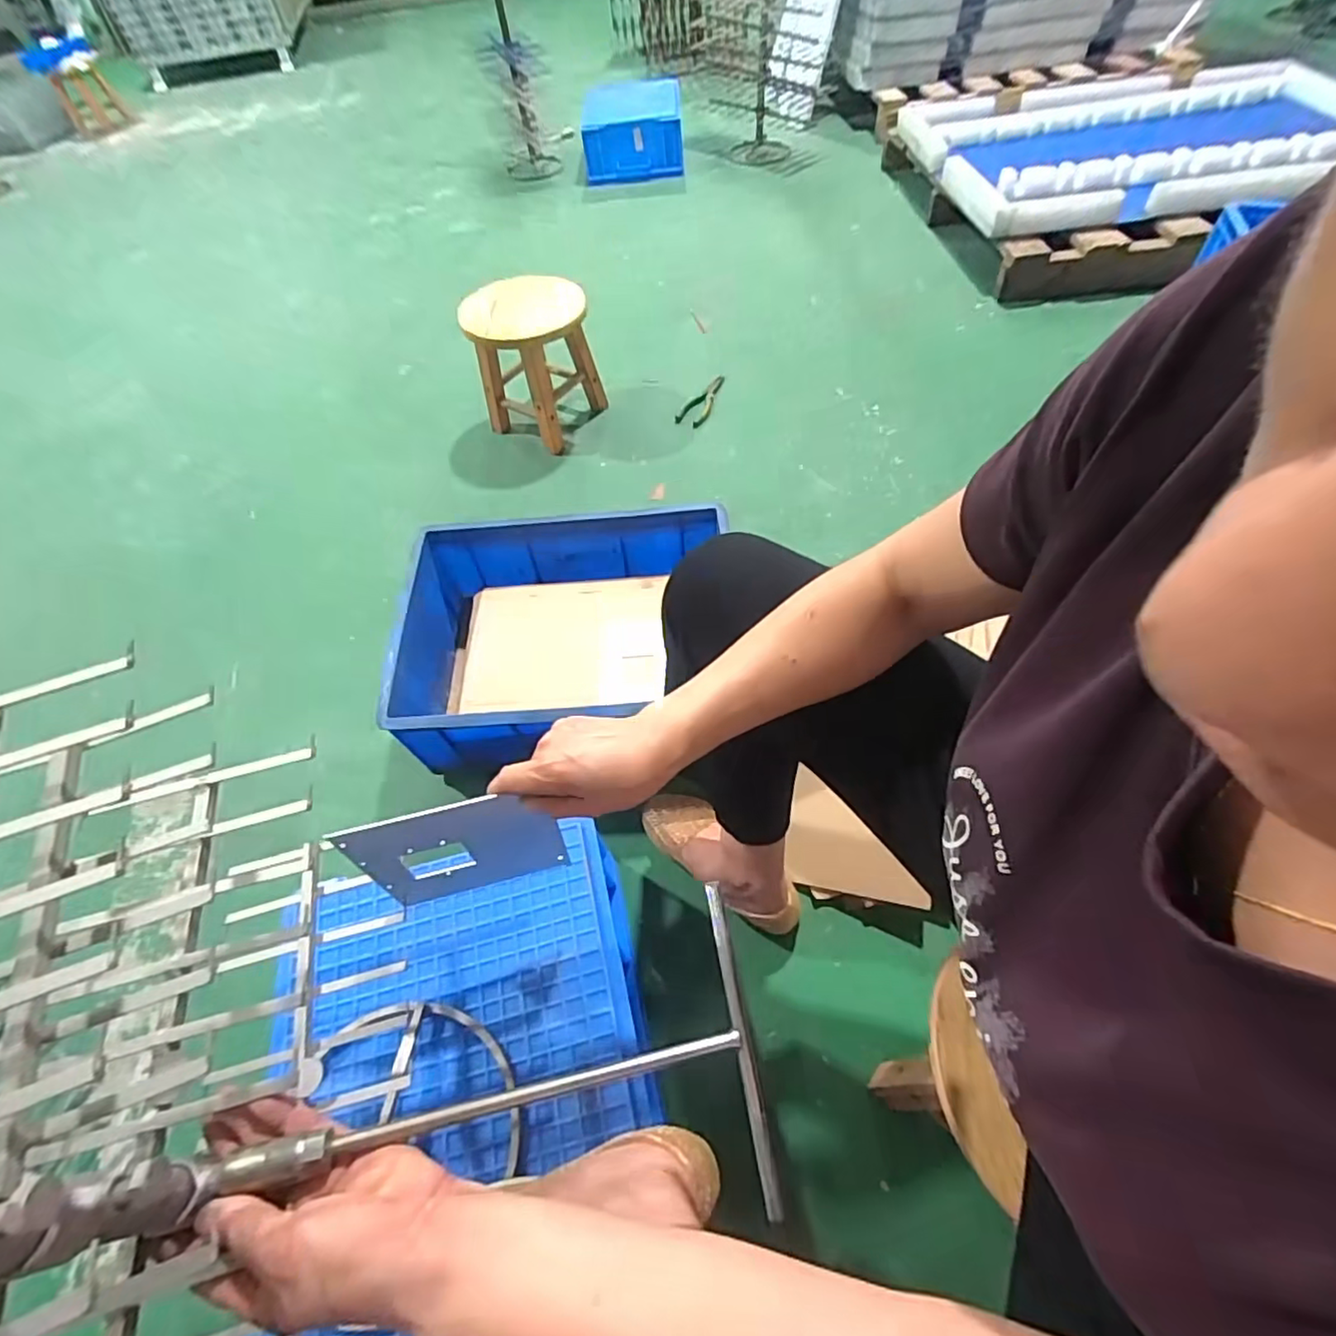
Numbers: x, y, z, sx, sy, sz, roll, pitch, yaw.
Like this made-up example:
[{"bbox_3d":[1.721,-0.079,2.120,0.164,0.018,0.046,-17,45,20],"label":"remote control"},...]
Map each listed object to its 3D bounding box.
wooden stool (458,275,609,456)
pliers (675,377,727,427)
[{"bbox_3d":[-0.278,-0.642,1.331,0.264,0.292,0.249,-15,55,-5],"label":"wooden stool"},{"bbox_3d":[0.078,-0.643,1.484,0.075,0.021,0.189,14,55,16],"label":"pliers"}]

